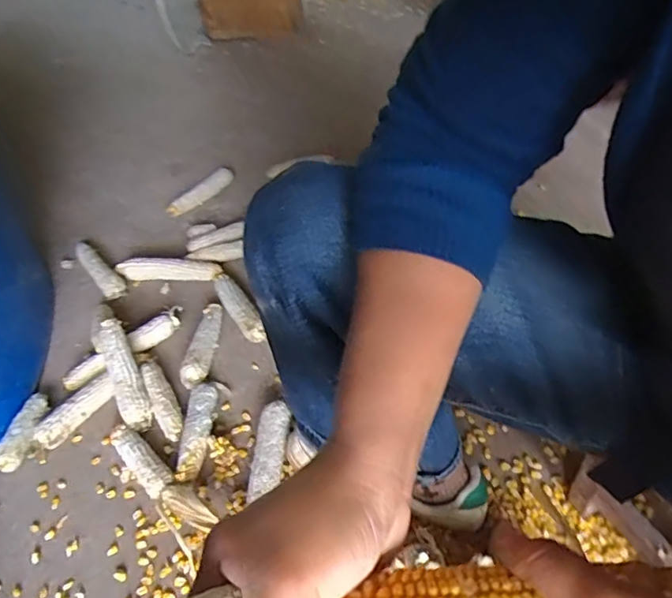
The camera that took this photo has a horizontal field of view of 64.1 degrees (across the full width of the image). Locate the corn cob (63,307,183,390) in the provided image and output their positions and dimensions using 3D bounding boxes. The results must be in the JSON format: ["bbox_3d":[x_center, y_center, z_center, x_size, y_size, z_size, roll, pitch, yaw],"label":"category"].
[{"bbox_3d":[-0.331,0.074,0.842,0.200,0.034,0.040,-32,52,-22],"label":"corn cob"}]

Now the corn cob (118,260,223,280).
[{"bbox_3d":[-0.298,-0.059,0.969,0.183,0.030,0.035,-1,47,5],"label":"corn cob"}]

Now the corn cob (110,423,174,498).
[{"bbox_3d":[-0.258,0.215,0.715,0.125,0.034,0.037,34,59,31],"label":"corn cob"}]

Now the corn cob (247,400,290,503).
[{"bbox_3d":[-0.086,0.201,0.708,0.039,0.040,0.139,1,47,7],"label":"corn cob"}]

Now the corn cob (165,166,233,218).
[{"bbox_3d":[-0.291,-0.231,1.161,0.038,0.037,0.185,25,54,26],"label":"corn cob"}]

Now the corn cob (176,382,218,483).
[{"bbox_3d":[-0.190,0.181,0.739,0.037,0.035,0.146,-2,47,5],"label":"corn cob"}]

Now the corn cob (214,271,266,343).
[{"bbox_3d":[-0.166,0.011,0.903,0.038,0.040,0.171,-27,50,-18],"label":"corn cob"}]

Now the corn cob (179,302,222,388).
[{"bbox_3d":[-0.204,0.071,0.843,0.033,0.041,0.164,1,47,7],"label":"corn cob"}]

